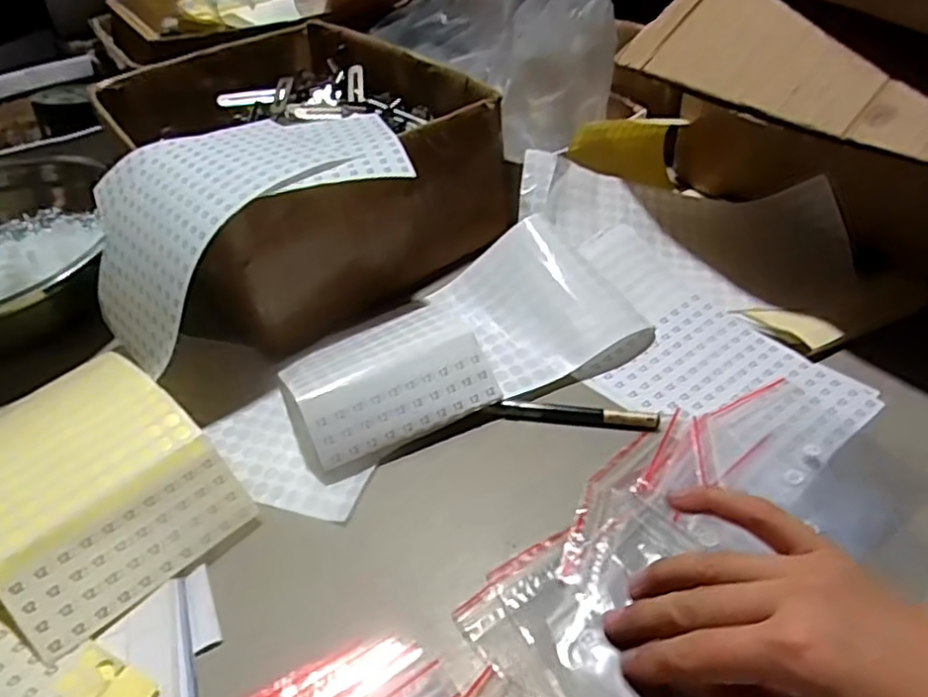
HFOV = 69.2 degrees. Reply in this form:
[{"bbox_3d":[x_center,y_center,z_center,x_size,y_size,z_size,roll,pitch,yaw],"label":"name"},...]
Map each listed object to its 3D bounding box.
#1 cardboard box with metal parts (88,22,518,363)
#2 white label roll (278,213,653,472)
[{"bbox_3d":[-0.146,-0.166,0.615,0.268,0.134,0.324,-26,47,-23],"label":"cardboard box with metal parts"},{"bbox_3d":[-0.005,-0.016,0.471,0.247,0.036,0.121,-20,48,-17],"label":"white label roll"}]

